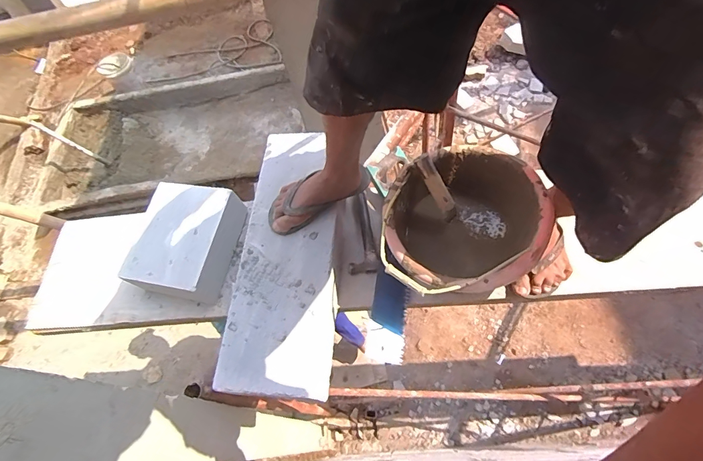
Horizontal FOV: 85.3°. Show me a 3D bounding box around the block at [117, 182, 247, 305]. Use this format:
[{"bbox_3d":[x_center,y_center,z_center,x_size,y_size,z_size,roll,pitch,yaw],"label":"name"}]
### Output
[{"bbox_3d":[-0.384,0.027,0.900,0.200,0.114,0.254,9,64,13],"label":"block"}]

